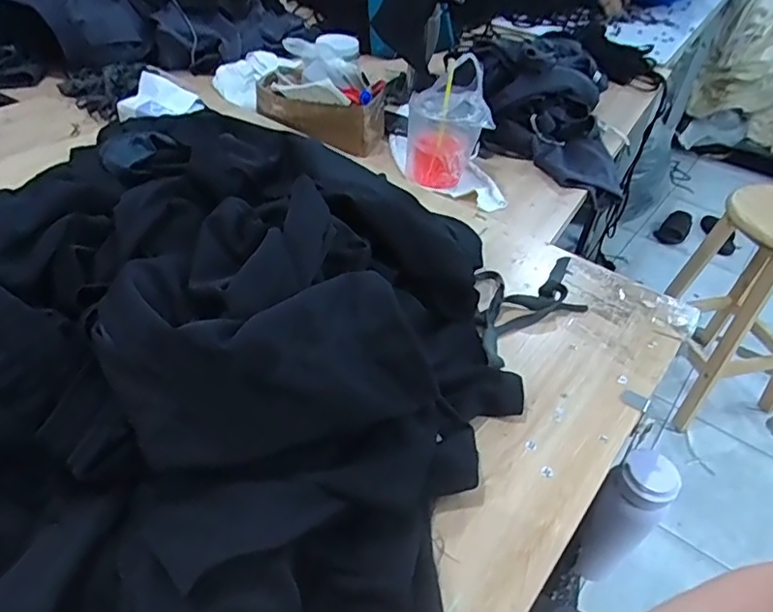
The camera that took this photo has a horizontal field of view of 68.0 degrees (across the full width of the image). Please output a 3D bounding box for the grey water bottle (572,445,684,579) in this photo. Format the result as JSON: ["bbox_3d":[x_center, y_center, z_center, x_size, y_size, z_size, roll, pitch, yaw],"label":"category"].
[{"bbox_3d":[0.301,0.279,0.743,0.065,0.228,0.068,4,43,-3],"label":"grey water bottle"}]

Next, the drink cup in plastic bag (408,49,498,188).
[{"bbox_3d":[0.103,-0.313,0.999,0.117,0.205,0.117,4,43,-3],"label":"drink cup in plastic bag"}]

